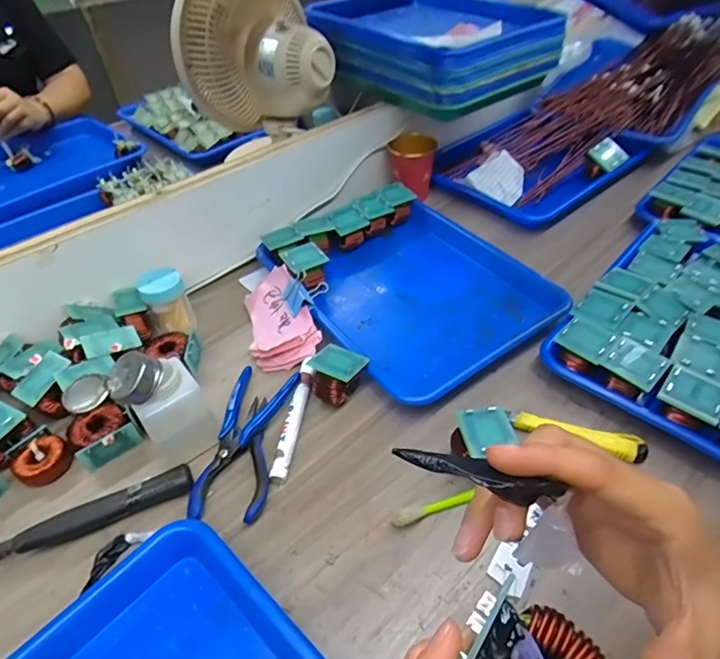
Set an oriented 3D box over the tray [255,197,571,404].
[{"bbox_3d":[0.065,-0.053,0.559,0.245,0.033,0.272,-28,50,-23],"label":"tray"}]

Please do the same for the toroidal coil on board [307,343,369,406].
[{"bbox_3d":[-0.024,0.045,0.463,0.054,0.046,0.050,17,48,18],"label":"toroidal coil on board"}]

